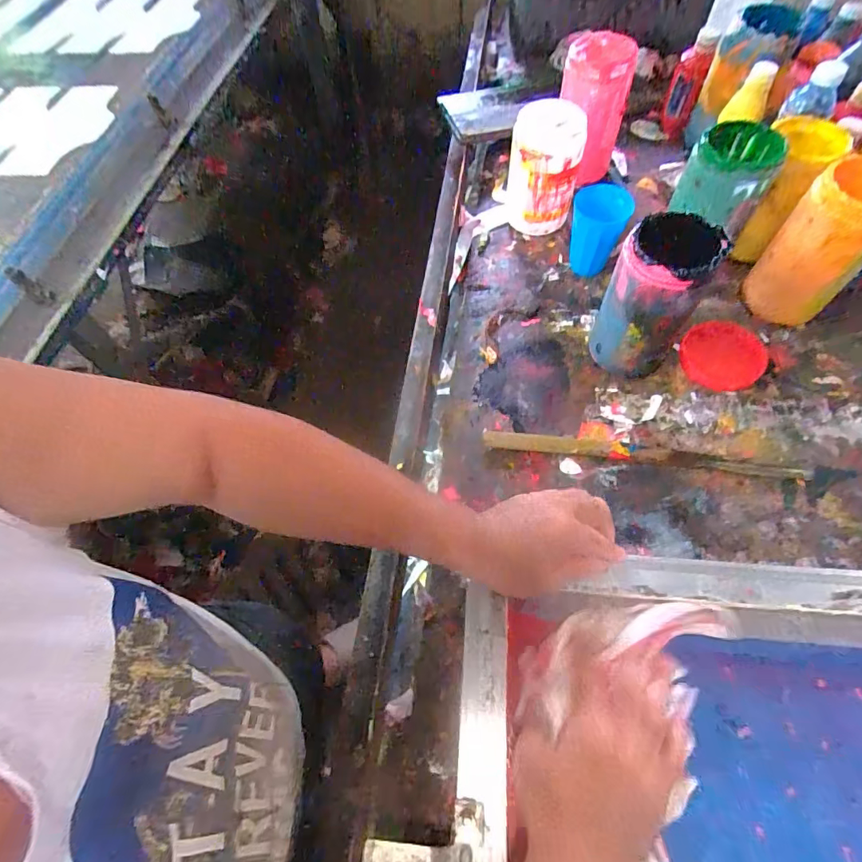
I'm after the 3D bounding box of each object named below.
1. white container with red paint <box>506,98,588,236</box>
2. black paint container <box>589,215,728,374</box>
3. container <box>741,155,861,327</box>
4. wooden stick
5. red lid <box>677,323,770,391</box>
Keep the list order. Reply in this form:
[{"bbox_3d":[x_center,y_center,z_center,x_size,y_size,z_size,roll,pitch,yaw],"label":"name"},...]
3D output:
[{"bbox_3d":[0.156,-0.361,0.645,0.093,0.151,0.080,6,62,7],"label":"white container with red paint"},{"bbox_3d":[0.242,-0.147,0.503,0.092,0.187,0.094,33,68,20],"label":"black paint container"},{"bbox_3d":[0.450,-0.210,0.529,0.076,0.175,0.094,-42,67,-18],"label":"container"},{"bbox_3d":[0.234,0.025,0.513,0.343,0.009,0.021,6,62,7],"label":"wooden stick"},{"bbox_3d":[0.358,-0.094,0.558,0.091,0.011,0.109,37,70,21],"label":"red lid"}]

